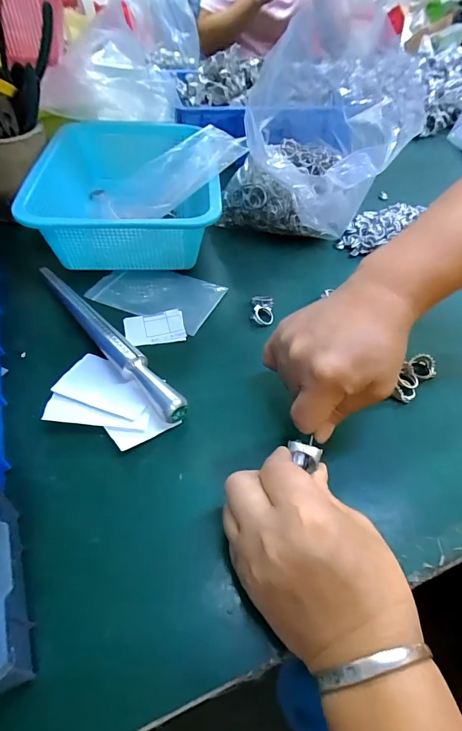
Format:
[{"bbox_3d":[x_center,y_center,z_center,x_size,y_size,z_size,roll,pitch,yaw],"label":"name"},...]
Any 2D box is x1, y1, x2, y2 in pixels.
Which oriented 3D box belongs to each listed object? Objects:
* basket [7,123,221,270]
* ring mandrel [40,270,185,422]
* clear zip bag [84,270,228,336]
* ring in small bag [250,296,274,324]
[{"bbox_3d":[-0.112,-0.198,0.441,0.174,0.078,0.254,-1,49,-5],"label":"basket"},{"bbox_3d":[-0.113,-0.030,0.333,0.021,0.020,0.233,-31,58,-26],"label":"ring mandrel"},{"bbox_3d":[-0.075,-0.076,0.388,0.121,0.005,0.078,20,51,13],"label":"clear zip bag"},{"bbox_3d":[0.032,-0.058,0.376,0.022,0.012,0.038,7,49,2],"label":"ring in small bag"}]

